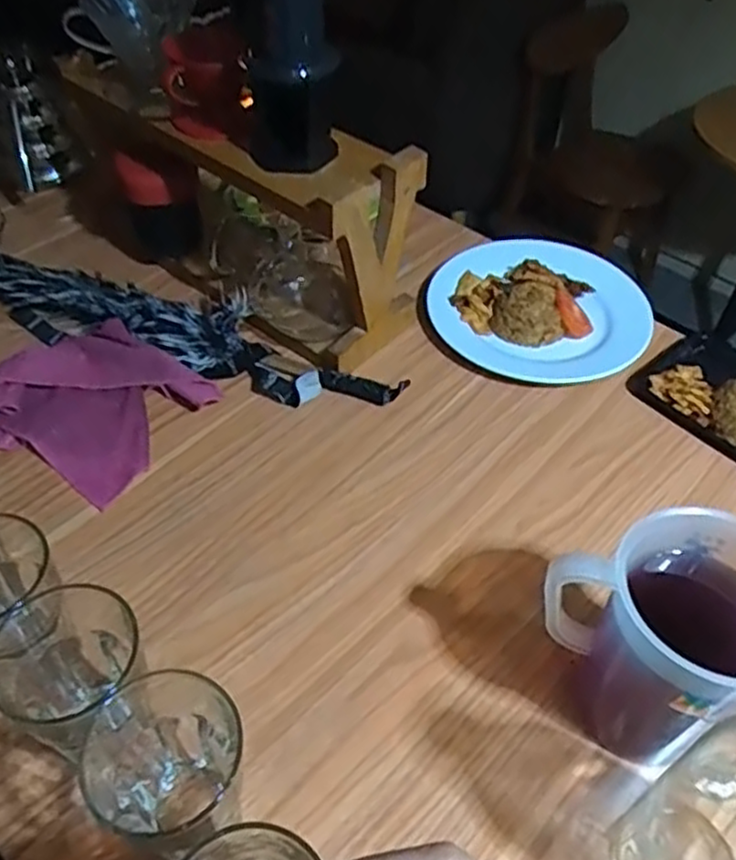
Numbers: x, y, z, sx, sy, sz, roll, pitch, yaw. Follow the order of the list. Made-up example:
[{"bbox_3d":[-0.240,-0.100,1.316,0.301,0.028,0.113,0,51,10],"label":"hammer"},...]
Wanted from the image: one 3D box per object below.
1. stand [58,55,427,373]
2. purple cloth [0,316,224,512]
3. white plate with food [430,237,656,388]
[{"bbox_3d":[-0.145,-0.263,0.803,0.432,0.205,0.146,35,57,26],"label":"stand"},{"bbox_3d":[-0.285,-0.031,0.725,0.213,0.032,0.188,22,51,17],"label":"purple cloth"},{"bbox_3d":[0.199,-0.156,0.835,0.242,0.043,0.228,1,48,-1],"label":"white plate with food"}]

